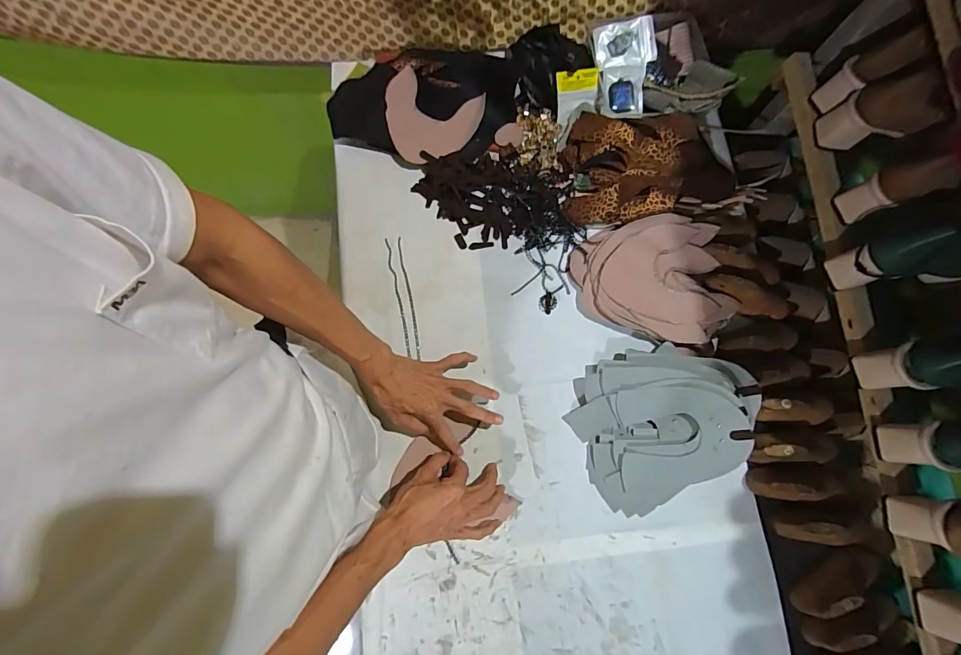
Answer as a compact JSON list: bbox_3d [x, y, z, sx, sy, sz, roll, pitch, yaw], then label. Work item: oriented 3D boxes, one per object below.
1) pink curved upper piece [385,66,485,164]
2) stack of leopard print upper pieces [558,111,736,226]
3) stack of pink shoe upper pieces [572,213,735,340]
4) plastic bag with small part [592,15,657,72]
[{"bbox_3d":[-0.092,-0.349,0.712,0.154,0.016,0.148,27,76,5],"label":"pink curved upper piece"},{"bbox_3d":[0.279,-0.258,0.689,0.281,0.068,0.173,0,76,-1],"label":"stack of leopard print upper pieces"},{"bbox_3d":[0.269,-0.070,0.672,0.231,0.047,0.201,-6,76,-3],"label":"stack of pink shoe upper pieces"},{"bbox_3d":[0.246,-0.481,0.725,0.102,0.018,0.075,-11,97,4],"label":"plastic bag with small part"}]

